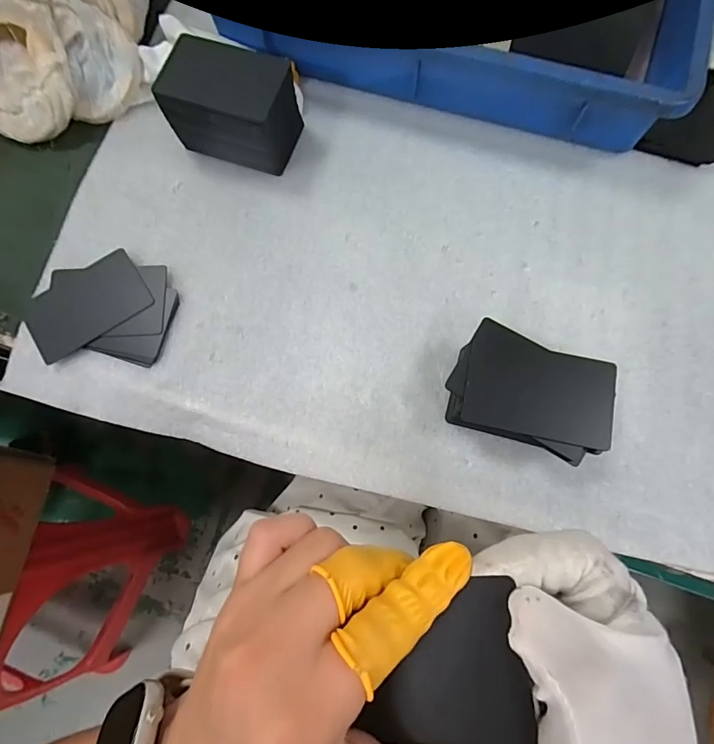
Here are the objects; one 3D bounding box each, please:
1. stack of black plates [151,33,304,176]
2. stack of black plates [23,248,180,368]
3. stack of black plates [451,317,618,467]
[{"bbox_3d":[-0.090,-0.198,0.323,0.085,0.061,0.064,17,77,5],"label":"stack of black plates"},{"bbox_3d":[-0.184,-0.046,0.313,0.103,0.008,0.079,1,76,1],"label":"stack of black plates"},{"bbox_3d":[0.106,0.016,0.277,0.093,0.036,0.065,22,77,7],"label":"stack of black plates"}]

